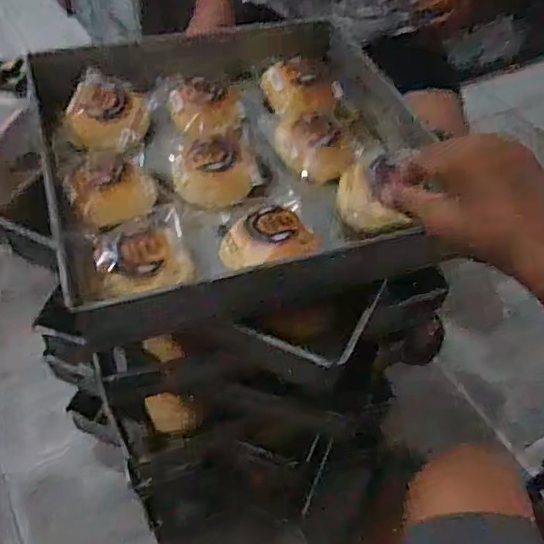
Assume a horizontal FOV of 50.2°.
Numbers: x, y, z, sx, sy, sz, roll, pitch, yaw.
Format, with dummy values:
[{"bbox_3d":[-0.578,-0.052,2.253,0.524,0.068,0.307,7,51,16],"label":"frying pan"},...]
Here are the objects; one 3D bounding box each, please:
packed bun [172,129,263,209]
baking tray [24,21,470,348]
[{"bbox_3d":[-0.066,-0.116,0.647,0.091,0.040,0.077,-10,50,-12],"label":"packed bun"},{"bbox_3d":[-0.043,-0.142,0.690,0.421,0.080,0.379,-10,50,-12],"label":"baking tray"}]

